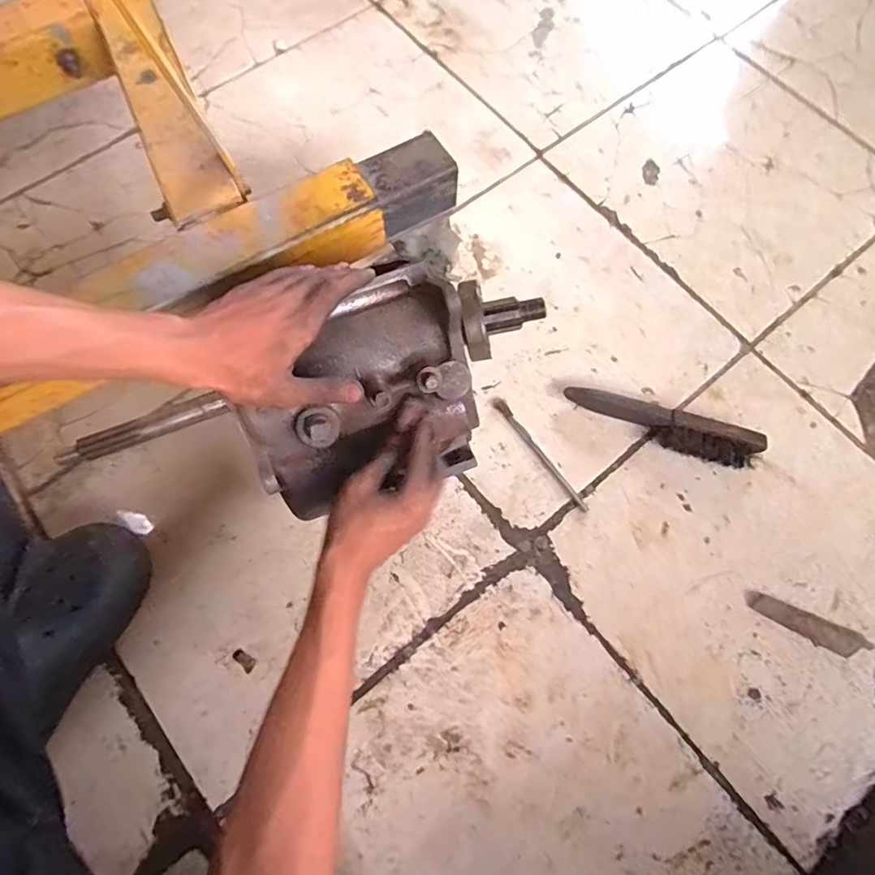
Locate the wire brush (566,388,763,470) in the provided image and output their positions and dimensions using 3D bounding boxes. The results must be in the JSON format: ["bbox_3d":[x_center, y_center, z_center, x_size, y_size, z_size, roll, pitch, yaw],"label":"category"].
[{"bbox_3d":[0.268,-0.016,0.639,0.228,0.030,0.043,20,73,5],"label":"wire brush"}]

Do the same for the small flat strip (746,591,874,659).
[{"bbox_3d":[0.404,0.206,0.584,0.131,0.015,0.029,24,73,6],"label":"small flat strip"}]

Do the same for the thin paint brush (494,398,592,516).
[{"bbox_3d":[0.122,0.020,0.645,0.014,0.005,0.170,-33,76,-11],"label":"thin paint brush"}]

